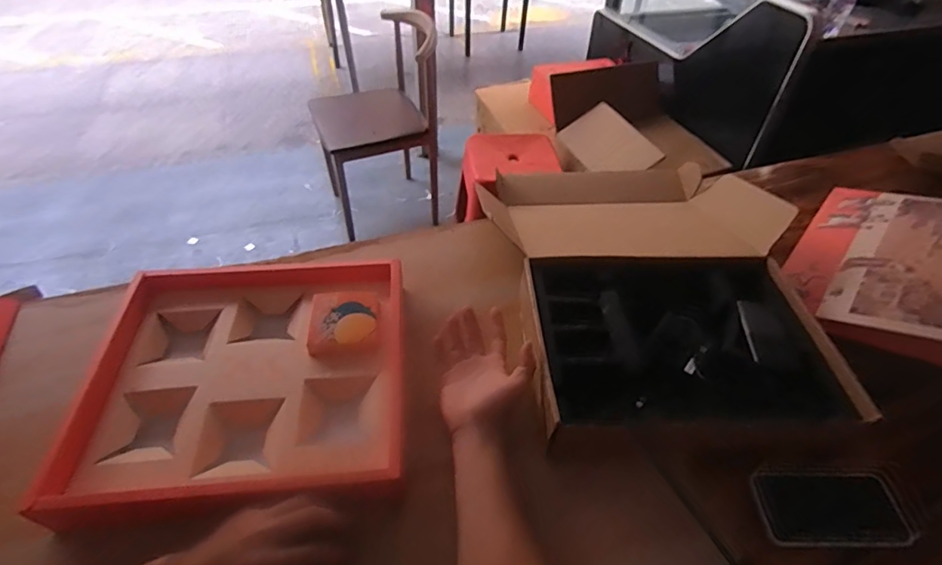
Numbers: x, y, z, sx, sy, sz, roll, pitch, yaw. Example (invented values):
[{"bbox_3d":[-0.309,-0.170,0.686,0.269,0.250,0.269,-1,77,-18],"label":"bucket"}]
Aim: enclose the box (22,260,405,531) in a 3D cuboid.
[{"bbox_3d":[-0.279,0.113,0.613,0.376,0.057,0.334,-4,47,-7],"label":"box"}]

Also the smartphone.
[{"bbox_3d":[0.393,0.247,0.537,0.149,0.014,0.076,1,46,-2],"label":"smartphone"}]

